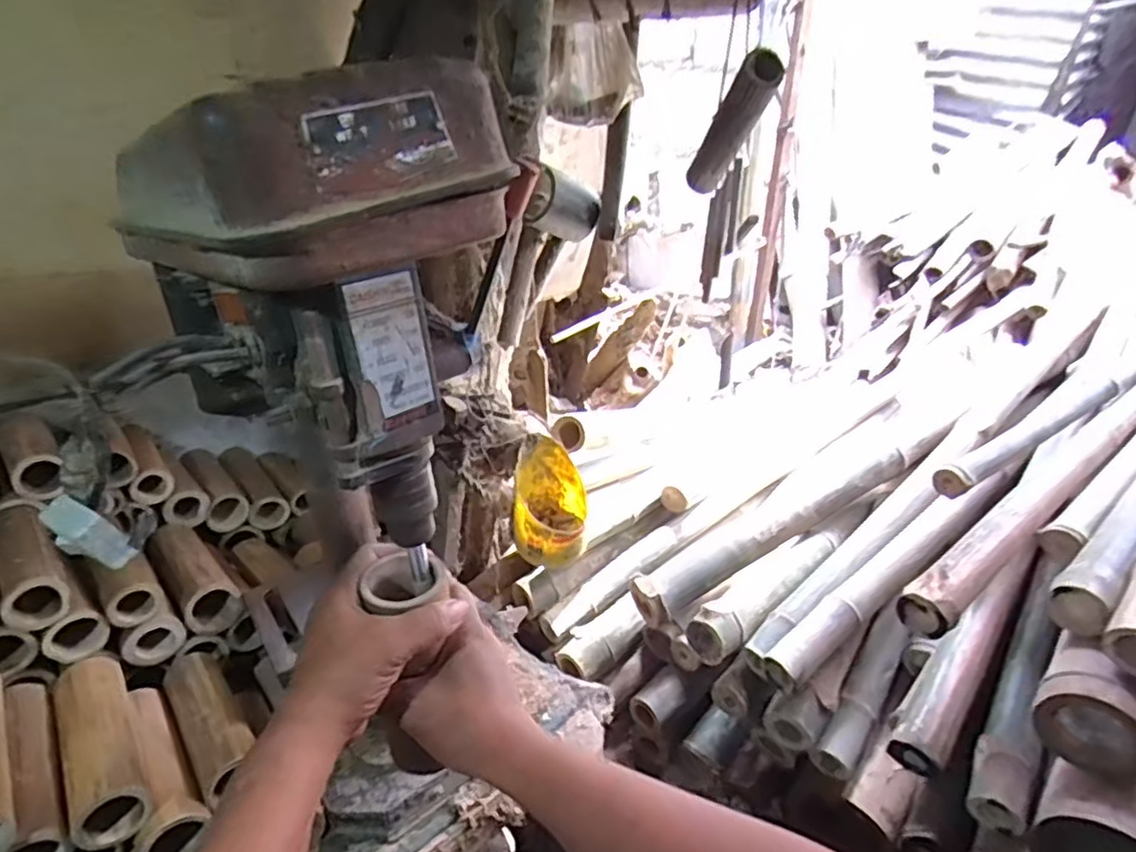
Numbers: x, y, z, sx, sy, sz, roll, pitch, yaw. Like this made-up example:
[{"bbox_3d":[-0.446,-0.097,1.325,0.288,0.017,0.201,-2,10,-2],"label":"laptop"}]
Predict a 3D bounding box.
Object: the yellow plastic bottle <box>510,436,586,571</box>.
[{"bbox_3d":[-0.022,0.095,0.800,0.084,0.140,0.095,1,27,5],"label":"yellow plastic bottle"}]

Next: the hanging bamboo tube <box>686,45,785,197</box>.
[{"bbox_3d":[0.162,-0.293,0.645,0.037,0.042,0.170,-9,-16,-15],"label":"hanging bamboo tube"}]

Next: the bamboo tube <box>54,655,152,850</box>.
[{"bbox_3d":[-0.409,0.270,0.559,0.050,0.053,0.187,-21,33,-33],"label":"bamboo tube"}]

